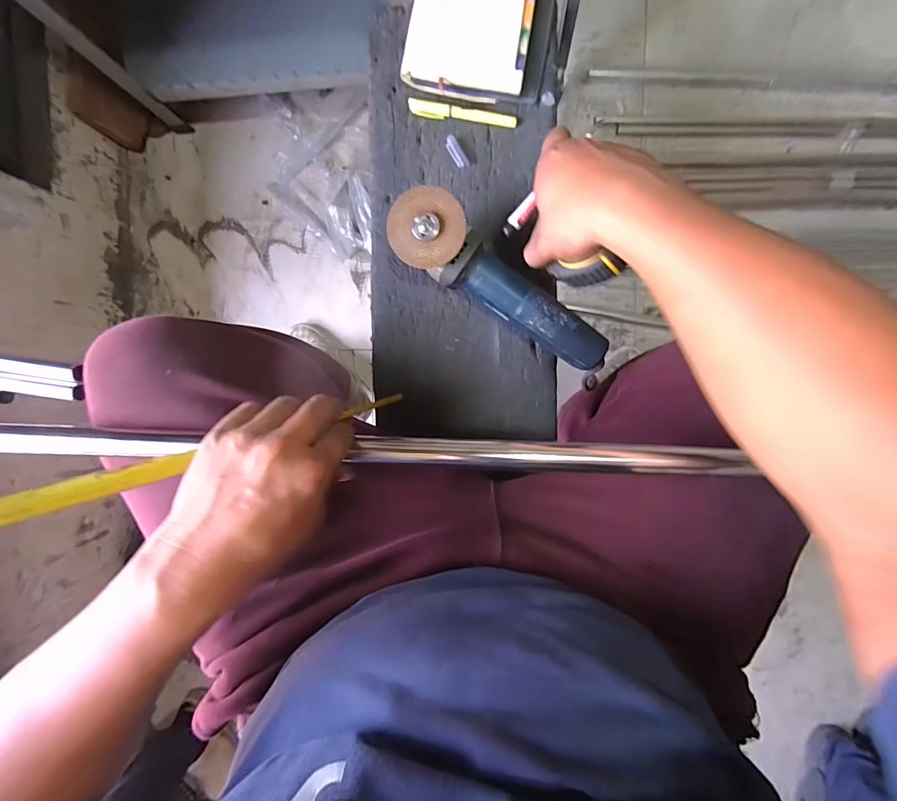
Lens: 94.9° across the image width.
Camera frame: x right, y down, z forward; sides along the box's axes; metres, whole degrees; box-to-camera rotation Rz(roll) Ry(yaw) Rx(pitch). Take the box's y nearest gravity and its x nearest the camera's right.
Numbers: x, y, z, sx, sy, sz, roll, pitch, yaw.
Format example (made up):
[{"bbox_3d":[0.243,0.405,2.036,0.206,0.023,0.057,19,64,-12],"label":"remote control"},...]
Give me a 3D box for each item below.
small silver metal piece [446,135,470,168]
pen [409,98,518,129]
[{"bbox_3d":[0.011,-0.326,0.542,0.016,0.005,0.044,-31,91,6],"label":"small silver metal piece"},{"bbox_3d":[0.018,-0.372,0.536,0.139,0.009,0.019,10,95,3],"label":"pen"}]

